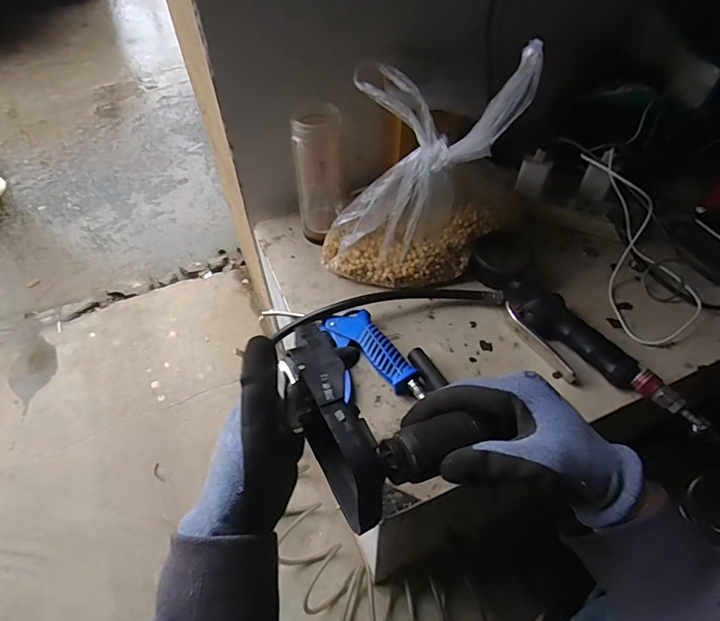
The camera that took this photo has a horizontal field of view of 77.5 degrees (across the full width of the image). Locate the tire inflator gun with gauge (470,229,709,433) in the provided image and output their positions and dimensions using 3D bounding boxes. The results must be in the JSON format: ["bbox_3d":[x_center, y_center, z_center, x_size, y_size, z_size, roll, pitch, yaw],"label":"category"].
[{"bbox_3d":[0.239,0.019,0.522,0.086,0.039,0.301,-23,56,-17],"label":"tire inflator gun with gauge"}]

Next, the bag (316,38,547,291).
[{"bbox_3d":[0.089,-0.184,0.529,0.226,0.285,0.211,18,55,13],"label":"bag"}]

